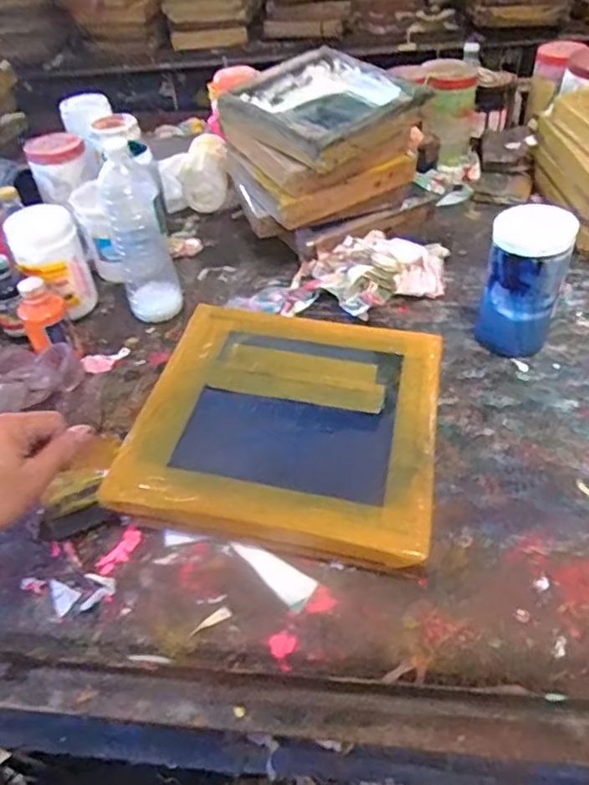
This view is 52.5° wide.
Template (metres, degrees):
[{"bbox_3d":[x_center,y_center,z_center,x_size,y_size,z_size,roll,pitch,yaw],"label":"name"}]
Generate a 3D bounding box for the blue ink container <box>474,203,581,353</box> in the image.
[{"bbox_3d":[0.294,-0.136,0.766,0.097,0.181,0.084,16,49,21],"label":"blue ink container"}]

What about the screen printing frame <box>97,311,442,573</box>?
[{"bbox_3d":[0.001,0.025,0.700,0.339,0.057,0.332,10,47,11],"label":"screen printing frame"}]

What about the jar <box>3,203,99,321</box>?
[{"bbox_3d":[-0.360,-0.198,0.889,0.097,0.149,0.112,-21,47,-14],"label":"jar"}]

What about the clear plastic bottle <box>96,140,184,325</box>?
[{"bbox_3d":[-0.217,-0.212,0.853,0.082,0.226,0.065,-14,46,-7],"label":"clear plastic bottle"}]

